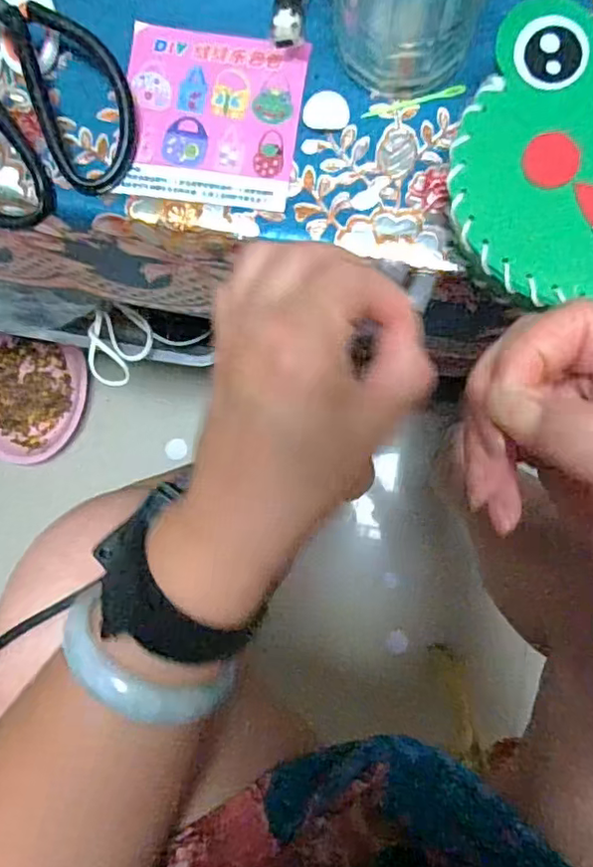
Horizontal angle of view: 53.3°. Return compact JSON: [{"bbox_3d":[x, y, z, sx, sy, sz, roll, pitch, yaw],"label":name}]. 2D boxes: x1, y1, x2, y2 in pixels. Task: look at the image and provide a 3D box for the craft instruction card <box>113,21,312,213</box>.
[{"bbox_3d":[-0.045,-0.165,0.307,0.092,0.004,0.091,9,86,4],"label":"craft instruction card"}]

